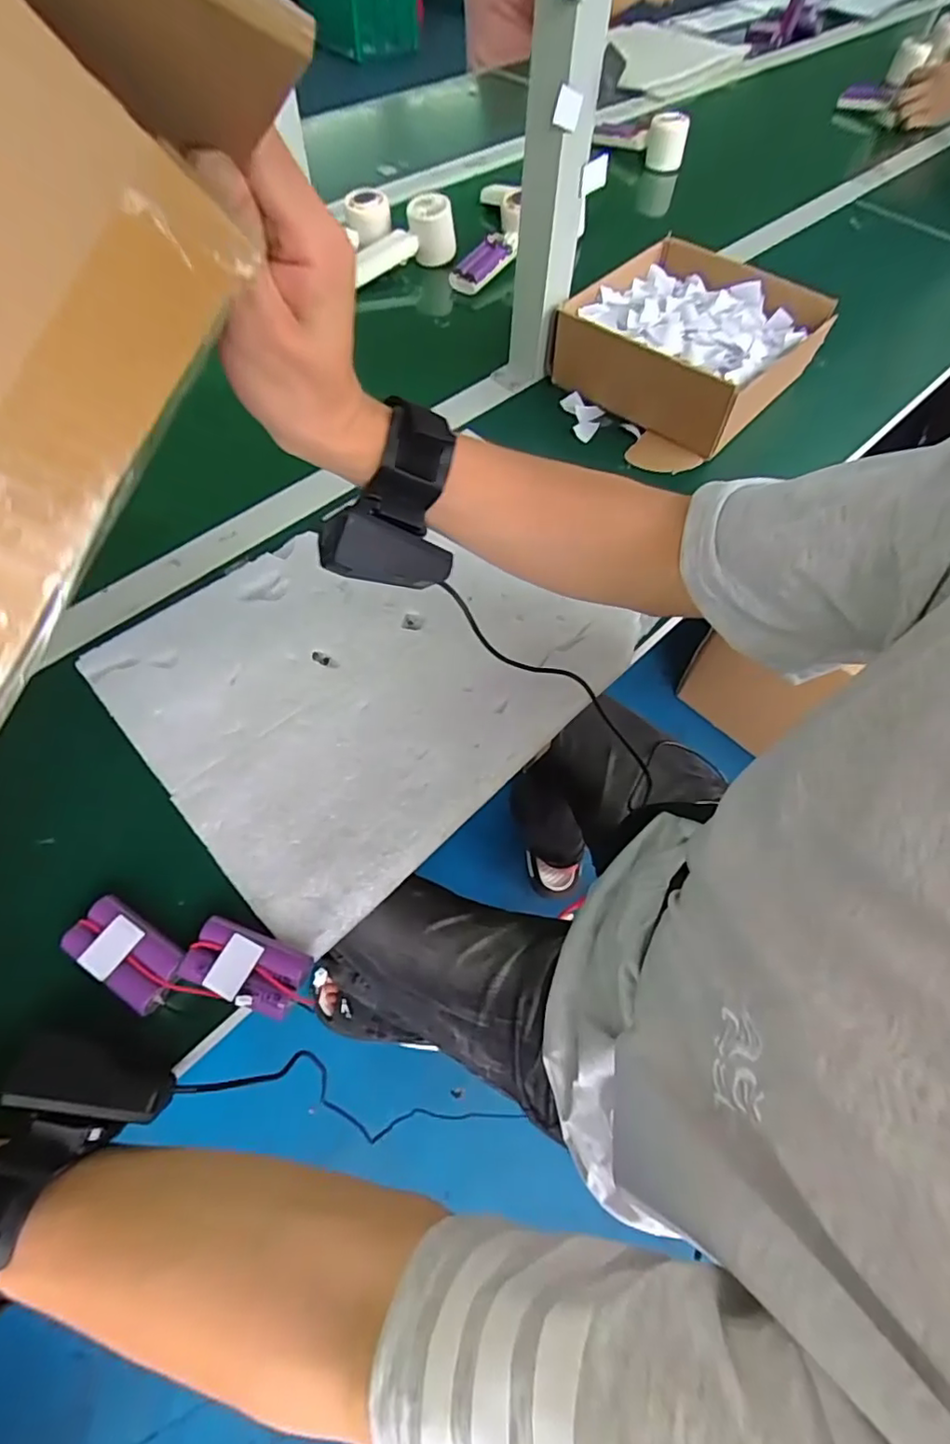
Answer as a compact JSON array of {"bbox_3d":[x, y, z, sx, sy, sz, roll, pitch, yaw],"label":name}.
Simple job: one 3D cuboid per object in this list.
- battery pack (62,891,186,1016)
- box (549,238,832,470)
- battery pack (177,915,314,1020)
[{"bbox_3d":[-0.200,0.133,0.334,0.068,0.019,0.035,30,64,13],"label":"battery pack"},{"bbox_3d":[0.210,-0.385,0.601,0.208,0.076,0.254,41,66,18],"label":"box"},{"bbox_3d":[-0.130,0.139,0.328,0.066,0.016,0.036,20,62,8],"label":"battery pack"}]

